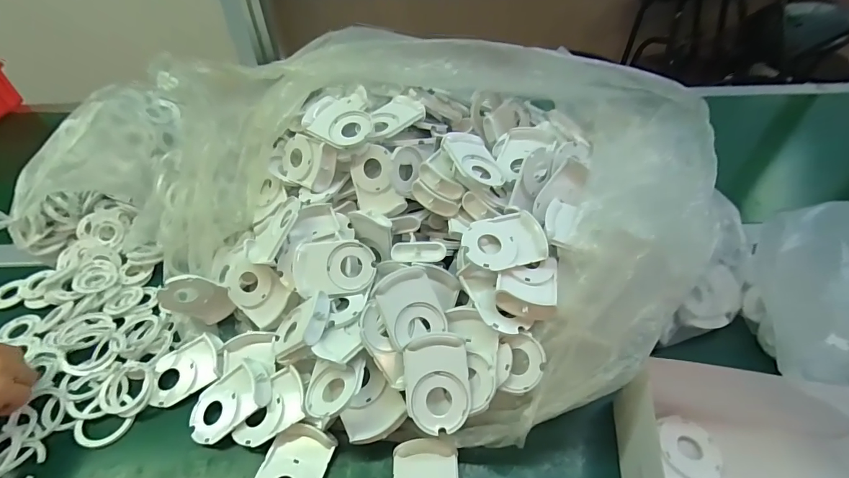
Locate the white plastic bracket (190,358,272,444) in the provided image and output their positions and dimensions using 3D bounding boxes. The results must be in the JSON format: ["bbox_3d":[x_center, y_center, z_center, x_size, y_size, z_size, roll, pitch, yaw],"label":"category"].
[{"bbox_3d":[-0.194,0.164,0.395,0.082,0.022,0.055,-37,54,-6],"label":"white plastic bracket"}]

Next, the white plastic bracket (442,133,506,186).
[{"bbox_3d":[0.054,-0.089,0.440,0.061,0.012,0.073,10,51,-25],"label":"white plastic bracket"}]

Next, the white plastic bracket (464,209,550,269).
[{"bbox_3d":[0.076,0.001,0.385,0.078,0.017,0.057,-10,46,-9],"label":"white plastic bracket"}]

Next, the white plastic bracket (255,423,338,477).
[{"bbox_3d":[-0.121,0.210,0.356,0.058,0.023,0.077,13,45,14],"label":"white plastic bracket"}]

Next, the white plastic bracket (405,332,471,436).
[{"bbox_3d":[0.011,0.129,0.360,0.057,0.020,0.082,-2,79,-8],"label":"white plastic bracket"}]

